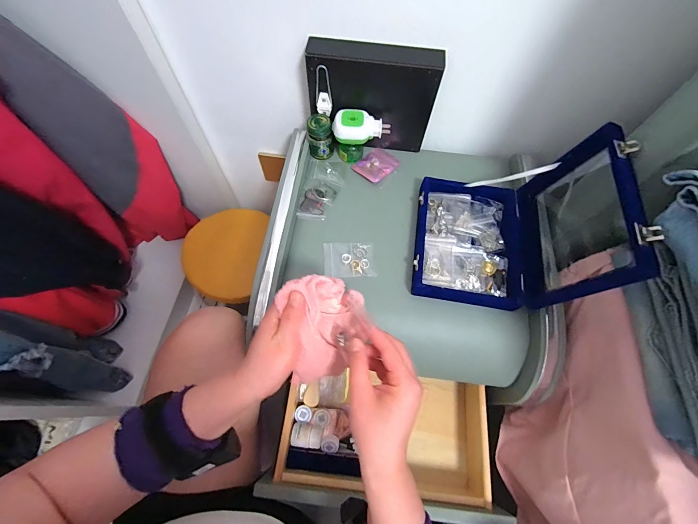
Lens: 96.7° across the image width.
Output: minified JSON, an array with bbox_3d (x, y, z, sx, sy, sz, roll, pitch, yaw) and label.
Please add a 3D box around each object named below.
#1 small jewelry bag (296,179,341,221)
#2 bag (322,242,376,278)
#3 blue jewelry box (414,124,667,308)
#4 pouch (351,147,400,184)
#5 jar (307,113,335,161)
[{"bbox_3d":[-0.052,-0.106,0.529,0.057,0.007,0.078,13,64,3],"label":"small jewelry bag"},{"bbox_3d":[0.000,-0.005,0.485,0.078,0.010,0.058,-1,64,-3],"label":"bag"},{"bbox_3d":[0.216,-0.063,0.421,0.208,0.170,0.204,9,64,1],"label":"blue jewelry box"},{"bbox_3d":[0.051,-0.177,0.563,0.060,0.005,0.079,38,68,14],"label":"pouch"},{"bbox_3d":[-0.049,-0.220,0.546,0.043,0.065,0.038,-1,64,-4],"label":"jar"}]

